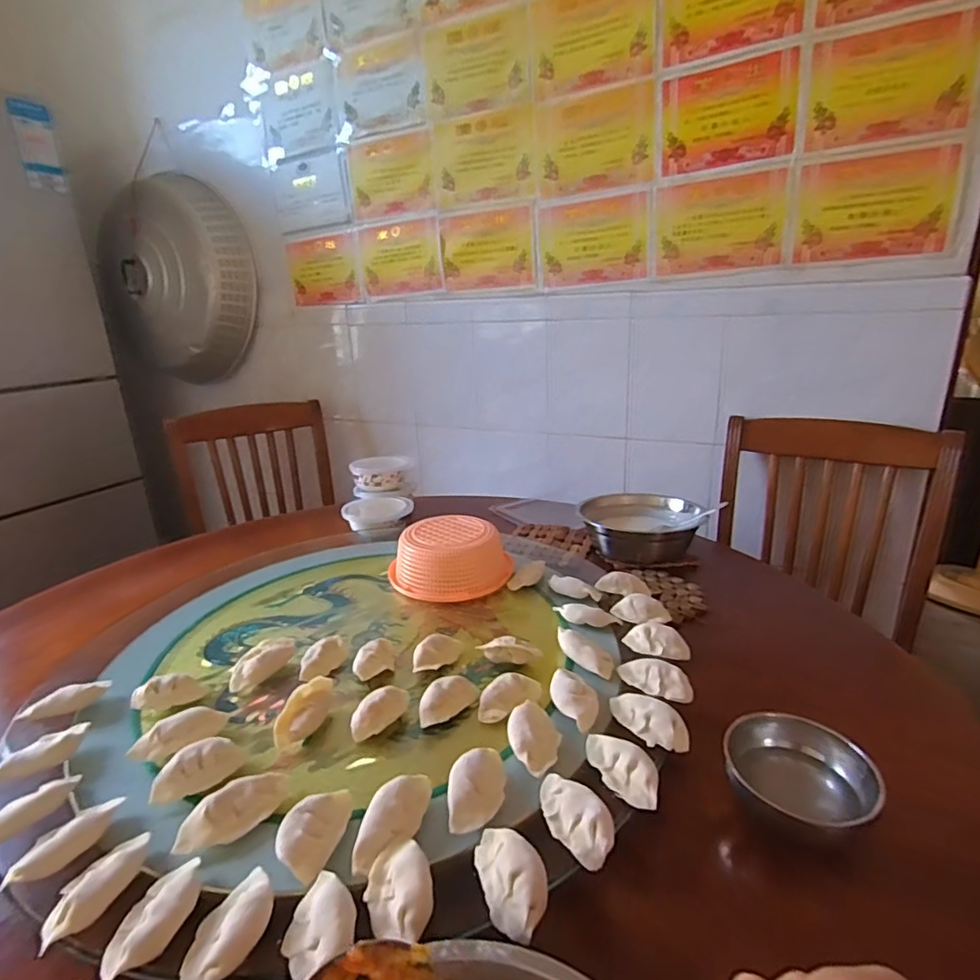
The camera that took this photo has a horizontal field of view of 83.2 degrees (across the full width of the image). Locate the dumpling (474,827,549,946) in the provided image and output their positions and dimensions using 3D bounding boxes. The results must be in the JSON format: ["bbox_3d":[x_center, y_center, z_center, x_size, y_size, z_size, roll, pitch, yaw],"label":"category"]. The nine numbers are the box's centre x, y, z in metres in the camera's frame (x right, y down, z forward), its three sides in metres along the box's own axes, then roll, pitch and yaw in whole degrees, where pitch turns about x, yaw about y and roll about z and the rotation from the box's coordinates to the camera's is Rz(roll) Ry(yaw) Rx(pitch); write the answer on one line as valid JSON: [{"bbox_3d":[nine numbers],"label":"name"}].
[{"bbox_3d":[0.014,0.251,0.361,0.038,0.022,0.067,-8,19,-17],"label":"dumpling"}]

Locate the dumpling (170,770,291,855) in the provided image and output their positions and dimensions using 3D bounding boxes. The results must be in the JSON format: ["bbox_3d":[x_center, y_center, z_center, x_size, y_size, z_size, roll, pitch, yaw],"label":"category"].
[{"bbox_3d":[-0.191,0.239,0.413,0.080,0.022,0.032,-17,24,-38],"label":"dumpling"}]

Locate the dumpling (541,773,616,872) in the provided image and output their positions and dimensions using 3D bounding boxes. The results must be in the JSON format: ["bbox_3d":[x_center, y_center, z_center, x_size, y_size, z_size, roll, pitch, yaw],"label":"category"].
[{"bbox_3d":[0.061,0.236,0.403,0.035,0.021,0.069,-12,21,-27],"label":"dumpling"}]

